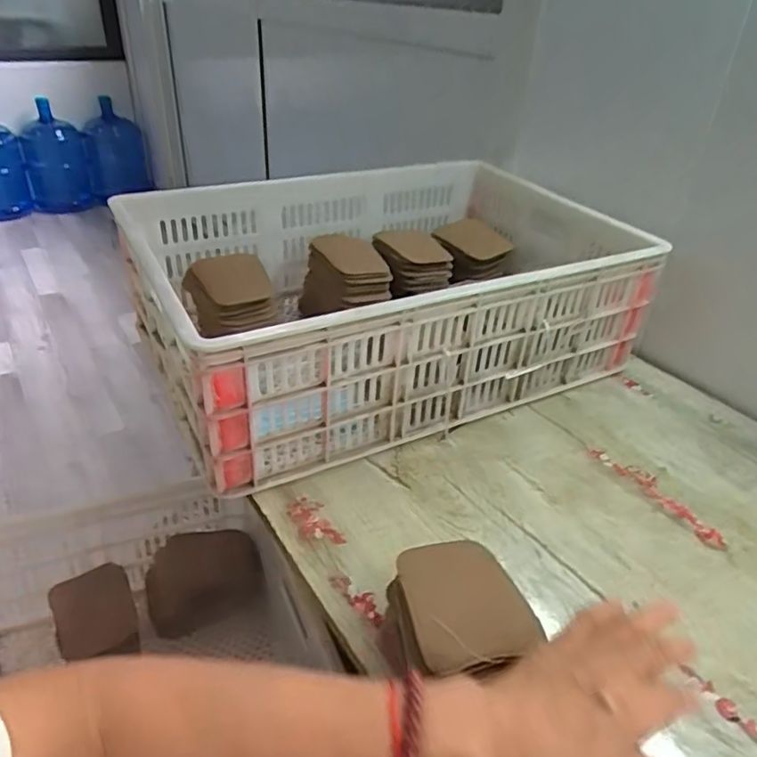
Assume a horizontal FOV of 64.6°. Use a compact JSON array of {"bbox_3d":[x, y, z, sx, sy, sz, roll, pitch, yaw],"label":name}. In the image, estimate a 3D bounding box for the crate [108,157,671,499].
[{"bbox_3d":[0.005,-0.130,0.820,0.615,0.186,0.426,-15,37,-27],"label":"crate"}]

